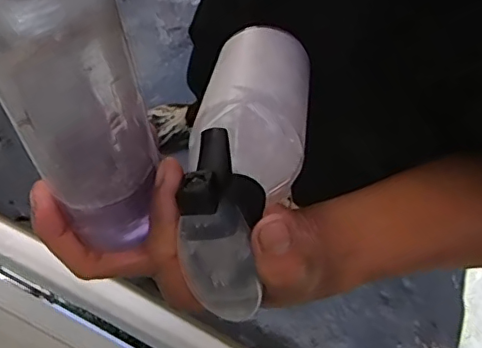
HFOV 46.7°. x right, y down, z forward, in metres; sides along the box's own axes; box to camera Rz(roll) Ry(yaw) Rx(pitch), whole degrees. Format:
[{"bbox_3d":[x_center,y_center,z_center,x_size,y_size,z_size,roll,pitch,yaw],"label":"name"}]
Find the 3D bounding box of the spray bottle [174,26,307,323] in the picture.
[{"bbox_3d":[0.005,-0.029,0.330,0.063,0.060,0.210,12,44,1],"label":"spray bottle"}]

